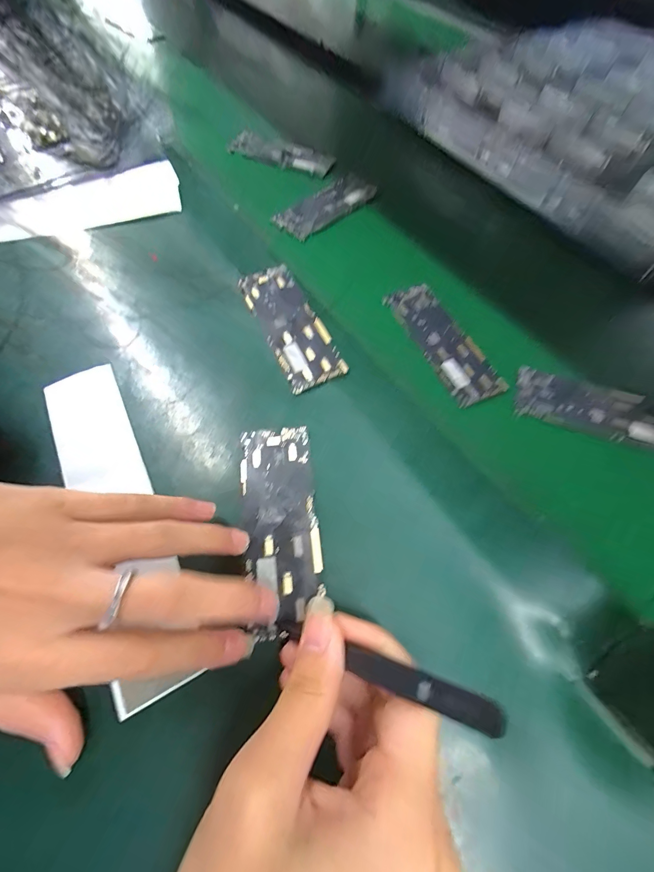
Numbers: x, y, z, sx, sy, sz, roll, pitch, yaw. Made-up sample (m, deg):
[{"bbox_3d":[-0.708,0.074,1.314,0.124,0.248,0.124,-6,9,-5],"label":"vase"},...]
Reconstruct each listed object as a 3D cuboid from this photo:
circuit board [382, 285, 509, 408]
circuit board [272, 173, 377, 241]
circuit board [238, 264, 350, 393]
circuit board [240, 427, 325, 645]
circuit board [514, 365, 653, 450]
[{"bbox_3d":[0.095,-0.080,0.290,0.045,0.006,0.124,-23,67,-12],"label":"circuit board"},{"bbox_3d":[0.001,-0.250,0.373,0.125,0.005,0.049,-41,72,-19],"label":"circuit board"},{"bbox_3d":[-0.030,-0.090,0.282,0.045,0.009,0.123,-23,68,-12],"label":"circuit board"},{"bbox_3d":[-0.029,0.052,0.213,0.044,0.004,0.122,-7,65,-5],"label":"circuit board"},{"bbox_3d":[0.205,-0.020,0.260,0.119,0.006,0.045,15,65,5],"label":"circuit board"}]

